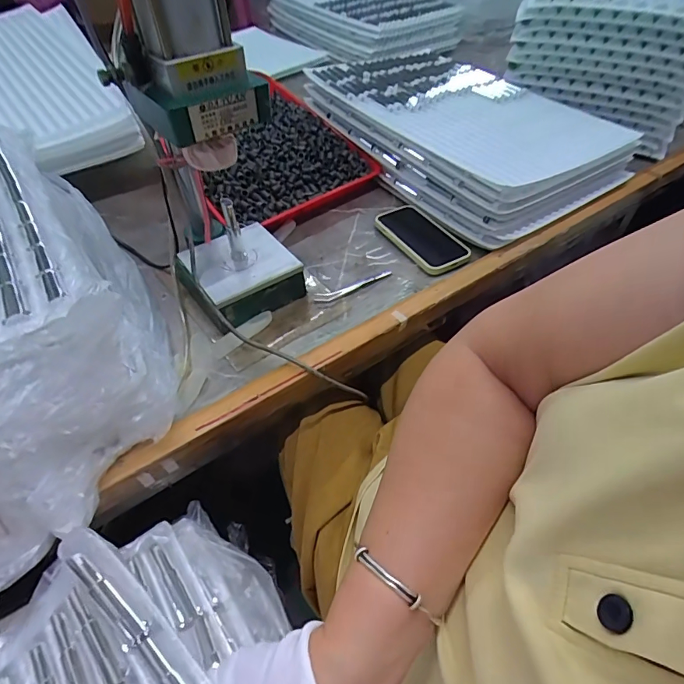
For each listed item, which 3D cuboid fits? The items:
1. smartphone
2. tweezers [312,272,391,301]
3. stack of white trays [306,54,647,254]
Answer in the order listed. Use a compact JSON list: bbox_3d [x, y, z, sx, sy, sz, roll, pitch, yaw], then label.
[{"bbox_3d":[0.116,-0.159,0.657,0.085,0.017,0.166,-26,54,-20],"label":"smartphone"},{"bbox_3d":[0.018,-0.078,0.599,0.119,0.004,0.026,-23,53,-19],"label":"tweezers"},{"bbox_3d":[0.225,-0.381,0.781,0.385,0.117,0.485,-31,56,-23],"label":"stack of white trays"}]

